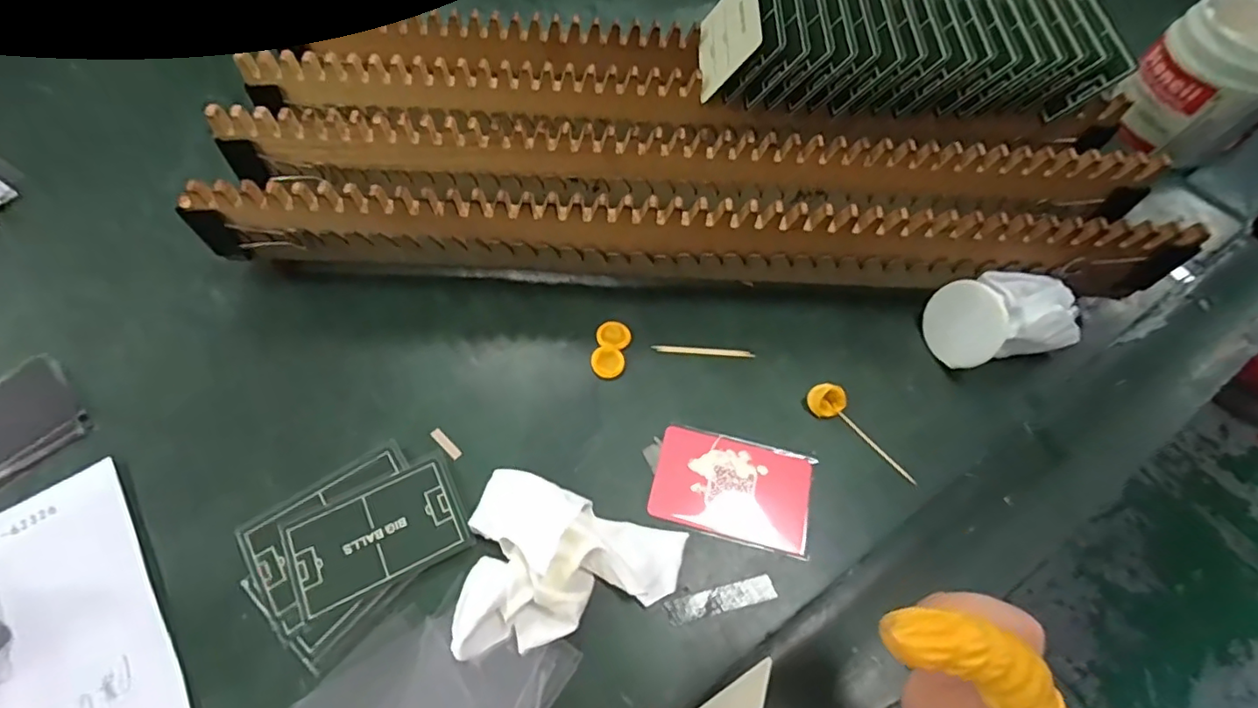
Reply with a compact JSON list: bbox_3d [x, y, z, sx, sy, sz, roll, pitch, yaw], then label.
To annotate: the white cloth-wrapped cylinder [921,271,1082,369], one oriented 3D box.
[{"bbox_3d":[0.231,-0.020,0.358,0.077,0.048,0.048,-5,61,-5],"label":"white cloth-wrapped cylinder"}]

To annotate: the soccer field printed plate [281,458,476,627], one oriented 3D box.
[{"bbox_3d":[-0.132,0.094,0.302,0.086,0.005,0.055,-23,64,-14],"label":"soccer field printed plate"}]

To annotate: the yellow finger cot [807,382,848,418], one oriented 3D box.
[{"bbox_3d":[0.118,0.027,0.344,0.021,0.014,0.016,36,66,17],"label":"yellow finger cot"}]

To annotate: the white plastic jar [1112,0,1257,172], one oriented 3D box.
[{"bbox_3d":[0.459,-0.216,0.455,0.077,0.103,0.084,-18,63,-12],"label":"white plastic jar"}]

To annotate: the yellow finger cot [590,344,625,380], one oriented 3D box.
[{"bbox_3d":[-0.013,0.005,0.356,0.020,0.005,0.021,1,61,-2],"label":"yellow finger cot"}]

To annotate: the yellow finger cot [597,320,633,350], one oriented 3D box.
[{"bbox_3d":[-0.009,-0.012,0.366,0.021,0.004,0.020,1,61,-2],"label":"yellow finger cot"}]

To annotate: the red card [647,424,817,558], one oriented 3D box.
[{"bbox_3d":[0.058,0.074,0.324,0.086,0.004,0.054,14,61,6],"label":"red card"}]

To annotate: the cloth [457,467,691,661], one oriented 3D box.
[{"bbox_3d":[-0.028,0.104,0.287,0.107,0.029,0.082,5,61,0],"label":"cloth"}]

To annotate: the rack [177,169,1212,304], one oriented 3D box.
[{"bbox_3d":[0.035,-0.079,0.363,0.569,0.080,0.065,3,61,-1],"label":"rack"}]

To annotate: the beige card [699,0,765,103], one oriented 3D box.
[{"bbox_3d":[0.065,-0.211,0.379,0.004,0.053,0.077,19,59,-33],"label":"beige card"}]

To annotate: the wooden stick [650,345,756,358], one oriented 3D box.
[{"bbox_3d":[0.047,-0.003,0.363,0.063,0.004,0.005,5,61,1],"label":"wooden stick"}]

